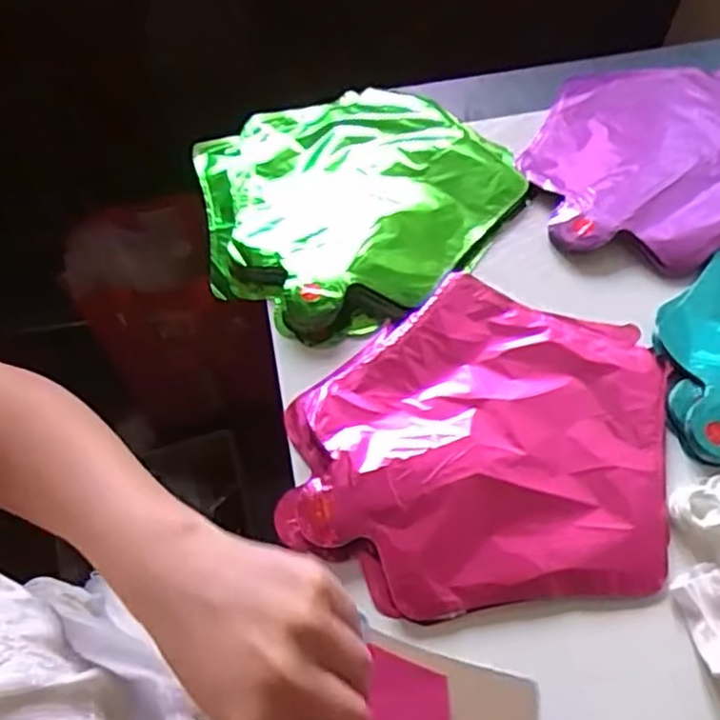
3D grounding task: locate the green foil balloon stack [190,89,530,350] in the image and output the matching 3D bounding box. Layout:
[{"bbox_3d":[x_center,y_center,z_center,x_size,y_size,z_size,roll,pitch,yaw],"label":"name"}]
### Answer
[{"bbox_3d":[-0.003,-0.133,0.570,0.249,0.031,0.235,-22,62,-10],"label":"green foil balloon stack"}]

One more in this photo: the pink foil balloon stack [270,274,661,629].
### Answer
[{"bbox_3d":[0.077,0.047,0.458,0.241,0.014,0.220,1,61,2],"label":"pink foil balloon stack"}]

